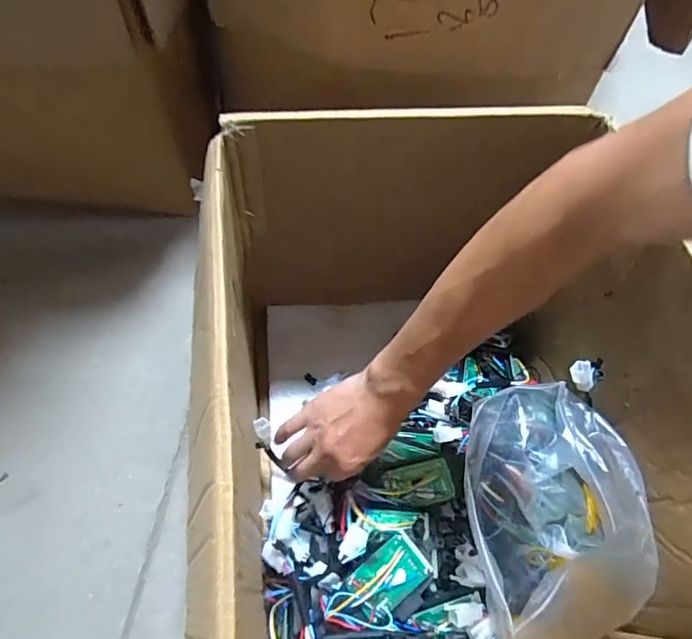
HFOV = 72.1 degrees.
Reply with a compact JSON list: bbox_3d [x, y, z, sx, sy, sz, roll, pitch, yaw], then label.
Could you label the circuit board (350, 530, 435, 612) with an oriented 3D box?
[{"bbox_3d":[0.045,0.266,0.496,0.075,0.014,0.051,-34,68,-20],"label":"circuit board"}]

